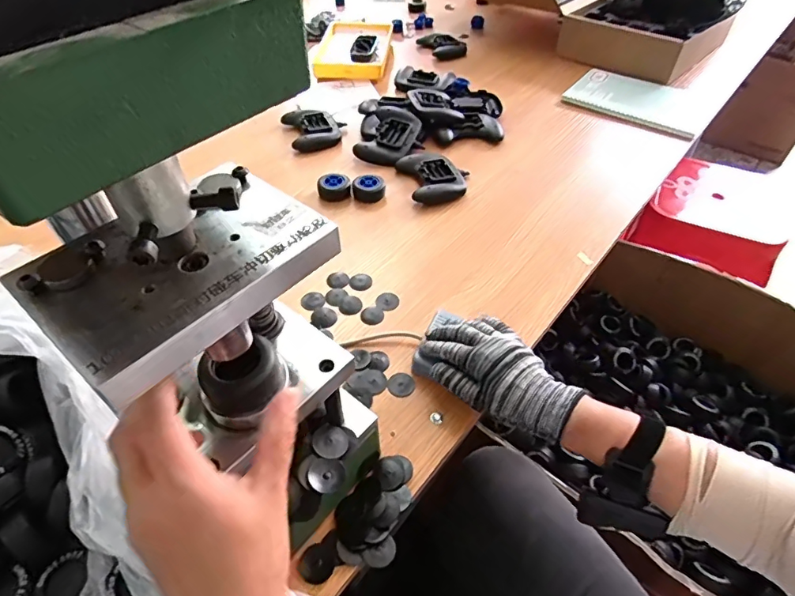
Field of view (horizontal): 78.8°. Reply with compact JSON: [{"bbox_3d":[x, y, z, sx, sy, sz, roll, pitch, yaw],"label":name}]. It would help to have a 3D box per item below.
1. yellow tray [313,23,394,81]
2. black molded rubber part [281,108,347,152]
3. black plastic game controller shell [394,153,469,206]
[{"bbox_3d":[-0.102,-0.587,1.149,0.156,0.049,0.269,5,48,4],"label":"yellow tray"},{"bbox_3d":[-0.158,-0.329,0.923,0.109,0.026,0.119,-17,50,-15],"label":"black molded rubber part"},{"bbox_3d":[0.065,-0.204,0.814,0.108,0.025,0.122,-11,49,-10],"label":"black plastic game controller shell"}]

